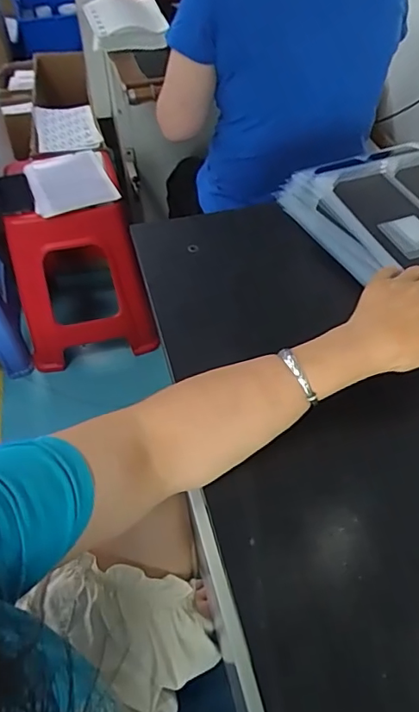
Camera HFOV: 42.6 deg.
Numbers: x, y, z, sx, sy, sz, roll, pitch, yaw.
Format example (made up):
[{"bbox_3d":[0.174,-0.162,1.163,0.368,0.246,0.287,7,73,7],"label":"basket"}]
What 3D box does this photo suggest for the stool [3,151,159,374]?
[{"bbox_3d":[-0.370,-0.269,1.549,0.361,0.525,0.361,-5,50,-4],"label":"stool"}]

